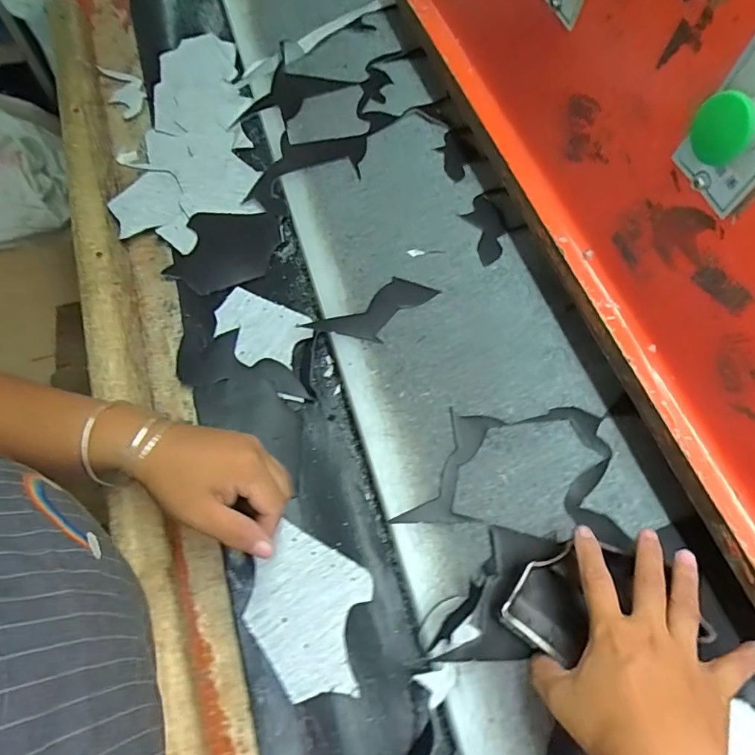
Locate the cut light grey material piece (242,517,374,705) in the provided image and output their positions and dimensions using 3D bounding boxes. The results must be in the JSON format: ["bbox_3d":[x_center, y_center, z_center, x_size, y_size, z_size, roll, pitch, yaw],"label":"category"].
[{"bbox_3d":[-0.058,0.195,0.418,0.097,0.007,0.122,11,60,-5],"label":"cut light grey material piece"}]

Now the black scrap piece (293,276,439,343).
[{"bbox_3d":[-0.003,-0.068,0.521,0.140,0.005,0.055,-30,70,-13],"label":"black scrap piece"}]

